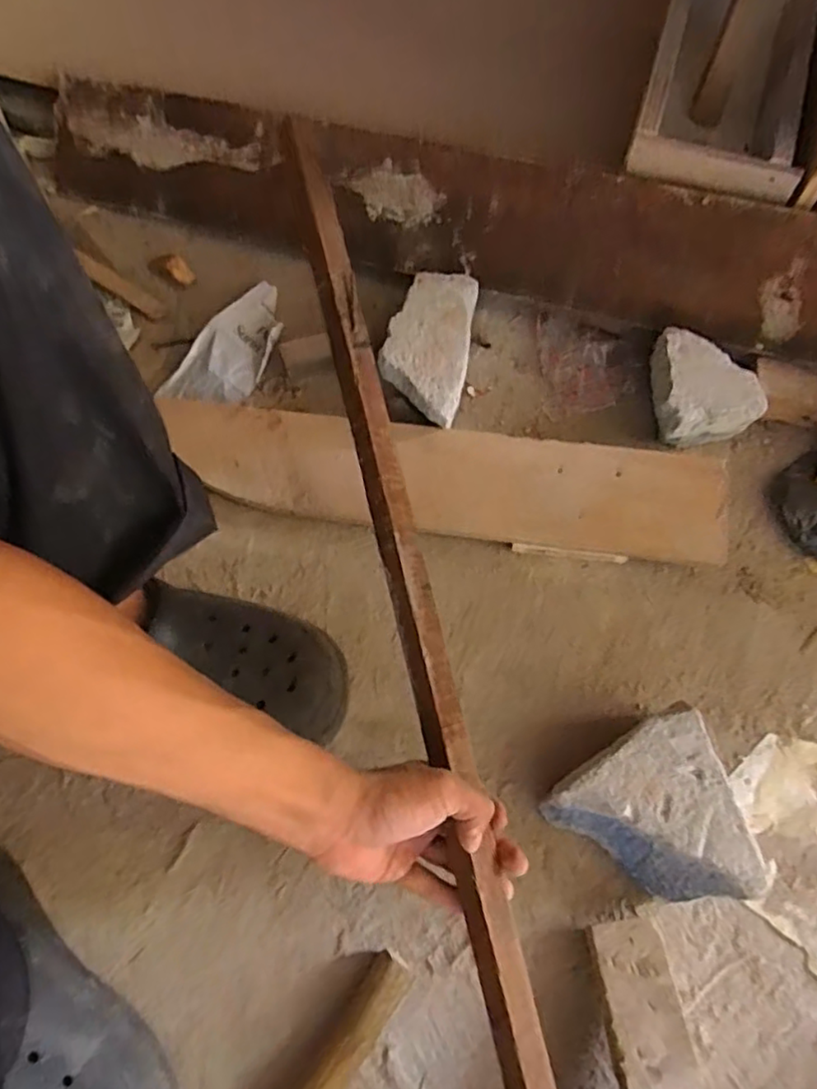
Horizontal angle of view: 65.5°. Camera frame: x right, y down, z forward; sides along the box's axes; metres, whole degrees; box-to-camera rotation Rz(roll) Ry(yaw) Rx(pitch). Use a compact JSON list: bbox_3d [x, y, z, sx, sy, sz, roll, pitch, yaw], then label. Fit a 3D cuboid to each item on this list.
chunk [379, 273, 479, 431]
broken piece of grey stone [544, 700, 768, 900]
[{"bbox_3d":[0.021,-0.190,0.606,0.079,0.038,0.152,14,71,5],"label":"chunk"},{"bbox_3d":[0.186,0.206,0.477,0.120,0.074,0.125,-31,73,-11],"label":"broken piece of grey stone"}]

